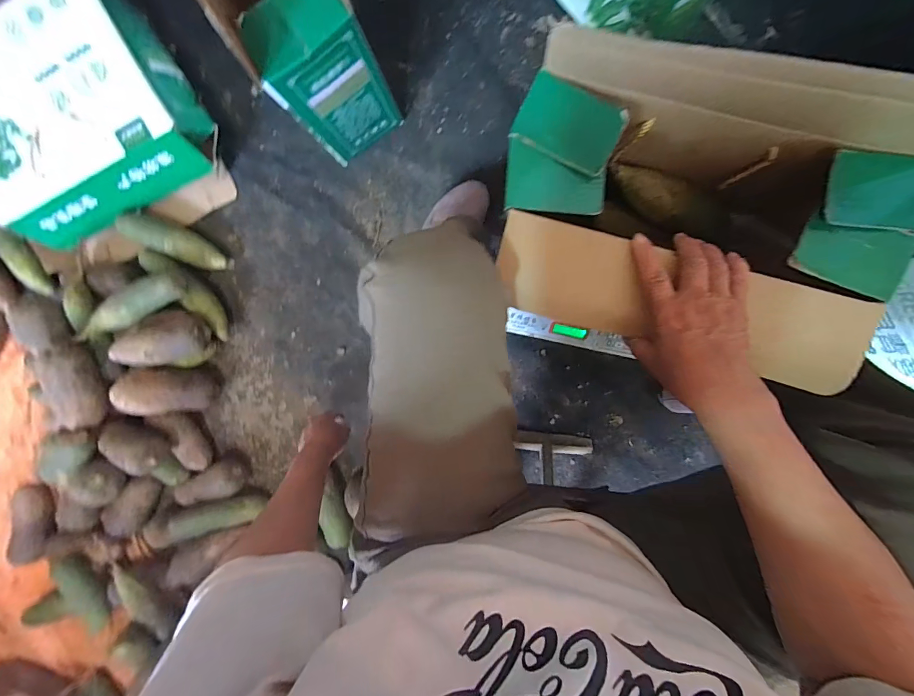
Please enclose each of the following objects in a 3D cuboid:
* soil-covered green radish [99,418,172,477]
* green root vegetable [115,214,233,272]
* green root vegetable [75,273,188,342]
[{"bbox_3d":[-0.596,0.178,0.723,0.128,0.072,0.069,23,95,1],"label":"soil-covered green radish"},{"bbox_3d":[-0.536,-0.202,0.750,0.211,0.044,0.057,24,95,1],"label":"green root vegetable"},{"bbox_3d":[-0.585,-0.077,0.714,0.194,0.049,0.053,-30,92,5],"label":"green root vegetable"}]

